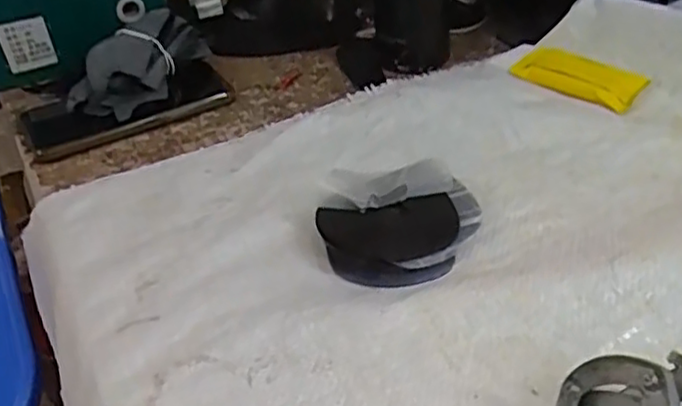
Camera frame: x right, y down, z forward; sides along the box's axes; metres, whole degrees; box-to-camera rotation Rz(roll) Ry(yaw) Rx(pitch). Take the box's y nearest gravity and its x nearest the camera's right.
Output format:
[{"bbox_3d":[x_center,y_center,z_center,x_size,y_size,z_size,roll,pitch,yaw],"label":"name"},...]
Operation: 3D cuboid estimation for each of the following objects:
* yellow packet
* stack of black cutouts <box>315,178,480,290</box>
[{"bbox_3d":[0.188,-0.102,0.543,0.046,0.010,0.101,-31,45,-28],"label":"yellow packet"},{"bbox_3d":[0.039,0.021,0.409,0.096,0.016,0.058,-10,38,-5],"label":"stack of black cutouts"}]

